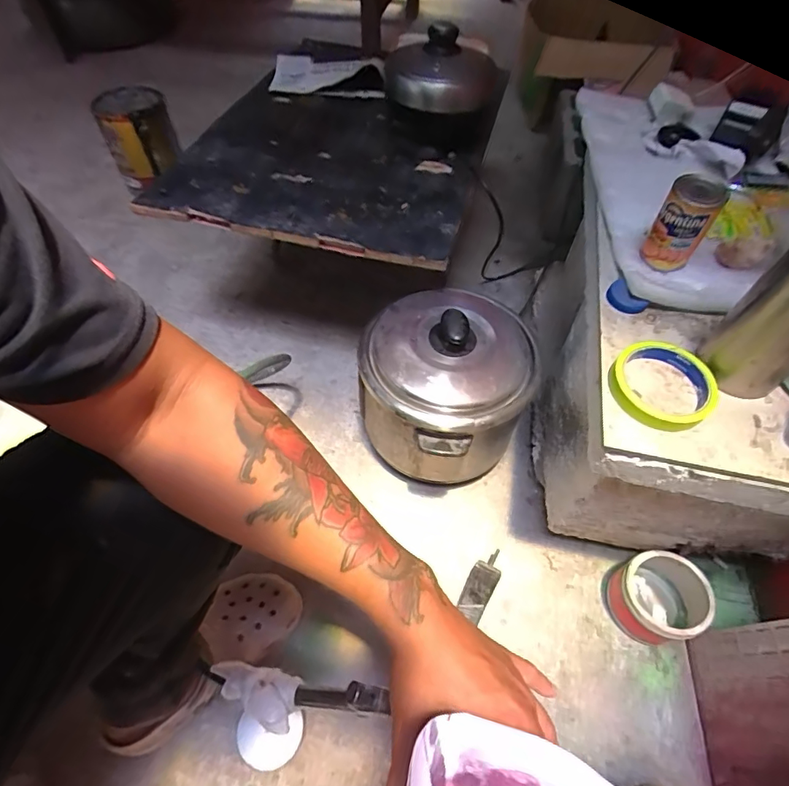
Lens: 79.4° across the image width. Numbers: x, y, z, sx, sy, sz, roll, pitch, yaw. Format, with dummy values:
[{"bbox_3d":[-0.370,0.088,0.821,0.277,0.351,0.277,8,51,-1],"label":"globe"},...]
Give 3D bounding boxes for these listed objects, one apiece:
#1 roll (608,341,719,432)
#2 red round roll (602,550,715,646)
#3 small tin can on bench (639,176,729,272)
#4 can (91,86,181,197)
[{"bbox_3d":[0.254,-0.008,0.451,0.092,0.020,0.085,18,56,10],"label":"roll"},{"bbox_3d":[0.353,0.269,0.635,0.117,0.080,0.103,-26,60,-19],"label":"red round roll"},{"bbox_3d":[0.312,-0.182,0.523,0.052,0.090,0.050,1,55,-2],"label":"small tin can on bench"},{"bbox_3d":[-0.594,-0.590,1.114,0.138,0.190,0.130,-4,55,-5],"label":"can"}]

